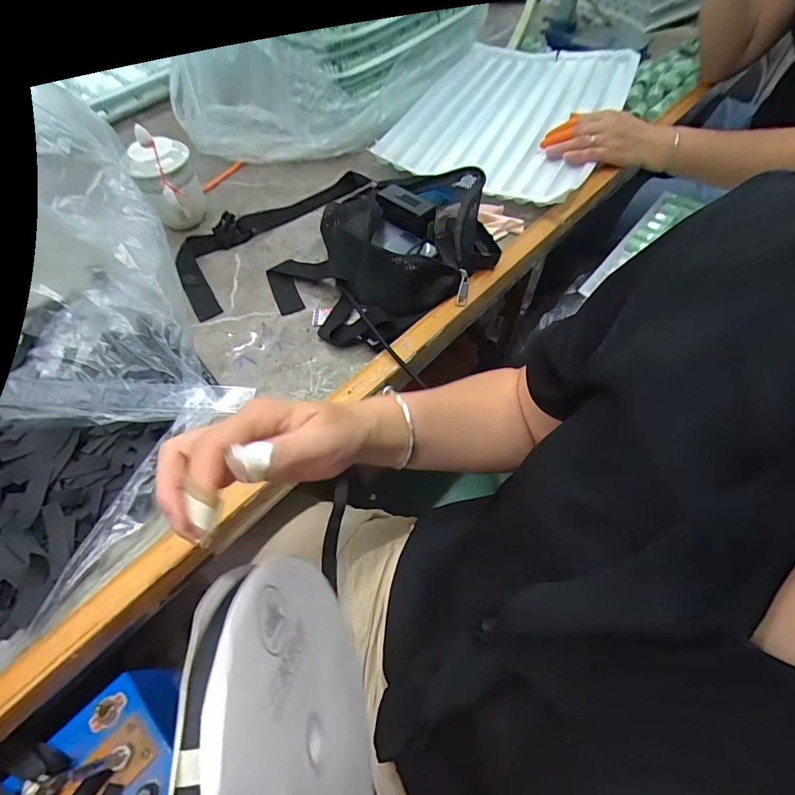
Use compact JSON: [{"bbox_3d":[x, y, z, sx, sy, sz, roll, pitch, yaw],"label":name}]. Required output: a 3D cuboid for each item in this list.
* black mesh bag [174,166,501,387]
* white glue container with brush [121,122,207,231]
[{"bbox_3d":[-0.074,-0.208,0.543,0.384,0.093,0.311,20,61,13],"label":"black mesh bag"},{"bbox_3d":[-0.310,-0.280,0.564,0.079,0.105,0.073,-3,59,-1],"label":"white glue container with brush"}]

